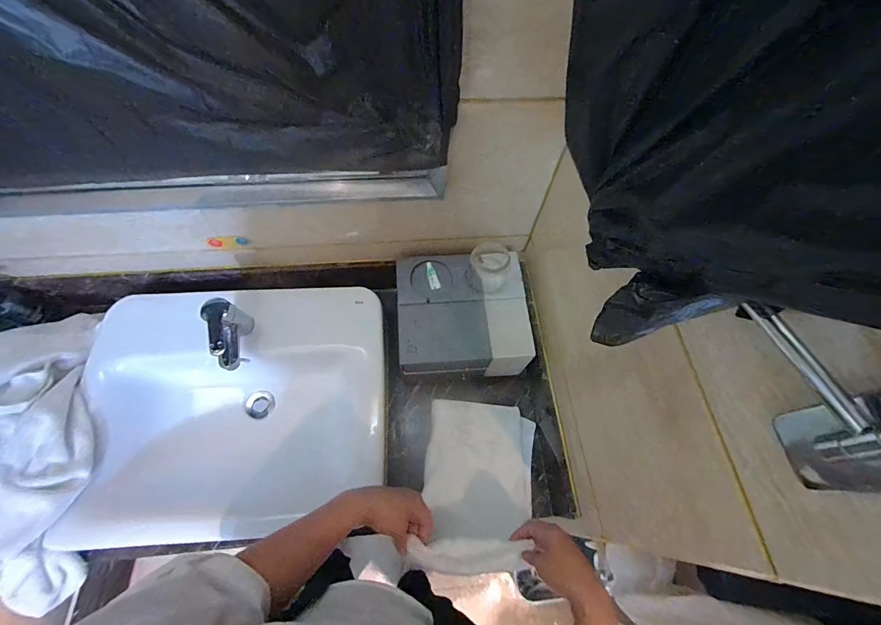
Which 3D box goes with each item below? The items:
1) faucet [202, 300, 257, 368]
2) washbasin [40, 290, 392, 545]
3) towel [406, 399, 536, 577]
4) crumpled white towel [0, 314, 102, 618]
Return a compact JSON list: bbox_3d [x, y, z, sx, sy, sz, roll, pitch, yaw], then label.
[{"bbox_3d":[-0.368,0.041,0.670,0.049,0.106,0.106,-17,66,-11],"label":"faucet"},{"bbox_3d":[-0.373,0.173,0.721,0.529,0.174,0.438,-4,64,-4],"label":"washbasin"},{"bbox_3d":[0.075,0.274,0.647,0.197,0.174,0.264,9,64,2],"label":"towel"},{"bbox_3d":[-0.770,0.239,0.646,0.325,0.151,0.495,-14,65,-9],"label":"crumpled white towel"}]

